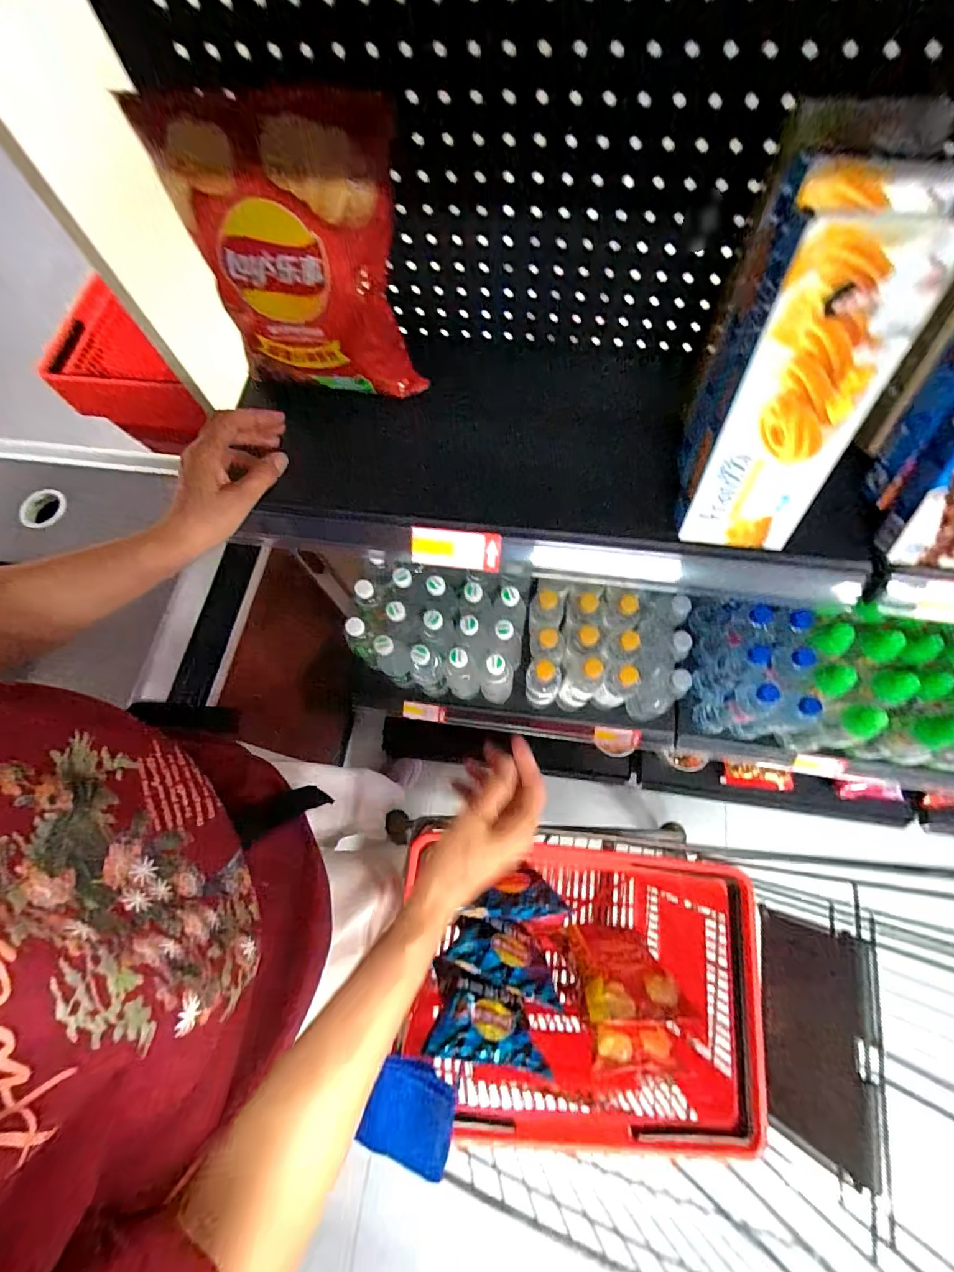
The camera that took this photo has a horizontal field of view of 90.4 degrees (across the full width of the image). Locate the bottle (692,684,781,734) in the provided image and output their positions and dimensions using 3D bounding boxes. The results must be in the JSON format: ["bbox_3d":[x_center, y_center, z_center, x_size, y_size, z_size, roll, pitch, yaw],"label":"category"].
[{"bbox_3d":[0.484,0.138,0.897,0.066,0.225,0.078,-27,72,-7],"label":"bottle"}]

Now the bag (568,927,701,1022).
[{"bbox_3d":[0.234,0.539,0.759,0.160,0.171,0.088,0,71,2],"label":"bag"}]

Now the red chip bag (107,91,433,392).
[{"bbox_3d":[-0.170,-0.362,0.466,0.191,0.225,0.092,6,71,4],"label":"red chip bag"}]

